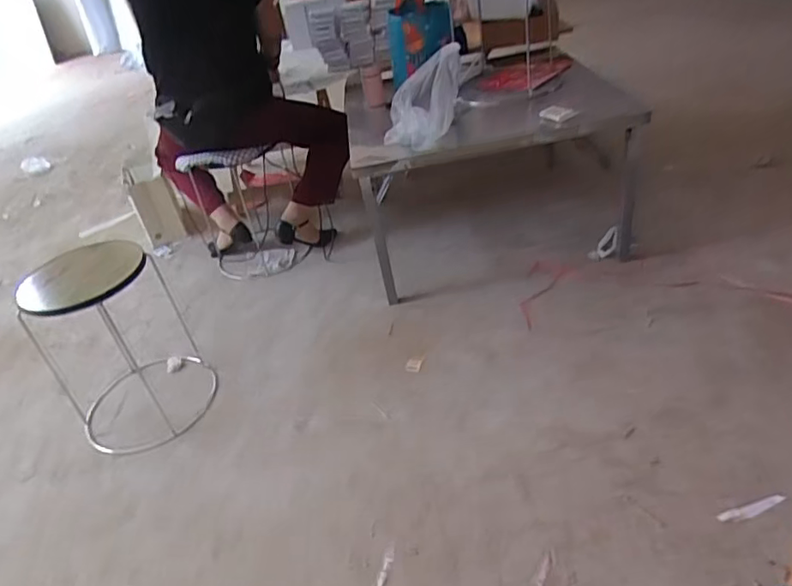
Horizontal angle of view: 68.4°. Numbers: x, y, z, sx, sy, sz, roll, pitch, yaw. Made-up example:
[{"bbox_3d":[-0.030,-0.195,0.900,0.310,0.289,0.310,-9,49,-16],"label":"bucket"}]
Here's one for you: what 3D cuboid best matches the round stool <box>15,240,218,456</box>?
[{"bbox_3d":[-0.674,0.098,1.418,0.340,0.393,0.372,-7,35,5],"label":"round stool"}]

